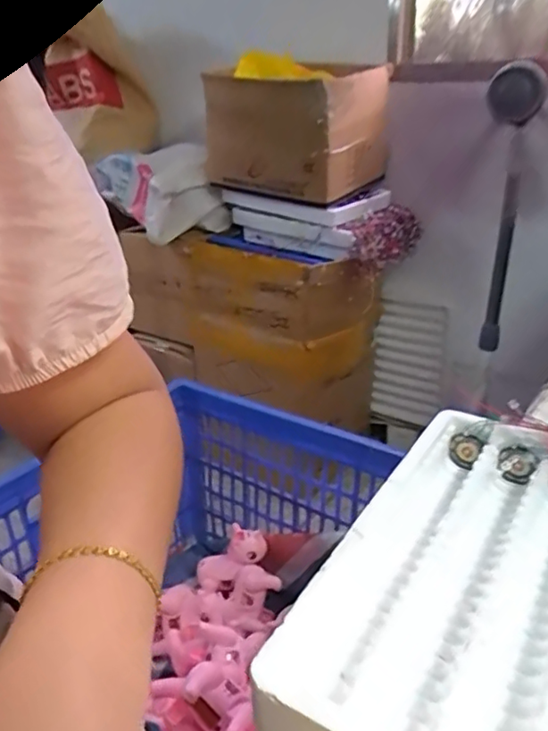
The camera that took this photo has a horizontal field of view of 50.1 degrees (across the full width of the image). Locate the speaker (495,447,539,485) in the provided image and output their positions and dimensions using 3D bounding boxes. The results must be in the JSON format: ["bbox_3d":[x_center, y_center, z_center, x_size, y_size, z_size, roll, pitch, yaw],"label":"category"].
[{"bbox_3d":[0.157,0.066,0.379,0.024,0.025,0.015,10,27,22],"label":"speaker"}]

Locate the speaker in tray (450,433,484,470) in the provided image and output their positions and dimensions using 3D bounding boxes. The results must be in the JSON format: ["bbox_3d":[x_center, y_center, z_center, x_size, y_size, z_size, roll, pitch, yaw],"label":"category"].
[{"bbox_3d":[0.130,0.059,0.400,0.022,0.023,0.004,23,19,35],"label":"speaker in tray"}]

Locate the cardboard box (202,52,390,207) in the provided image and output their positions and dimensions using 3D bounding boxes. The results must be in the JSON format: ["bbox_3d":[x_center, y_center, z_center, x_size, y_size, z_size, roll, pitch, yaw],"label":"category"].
[{"bbox_3d":[0.041,-0.544,1.358,0.350,0.270,0.262,20,32,37],"label":"cardboard box"}]

